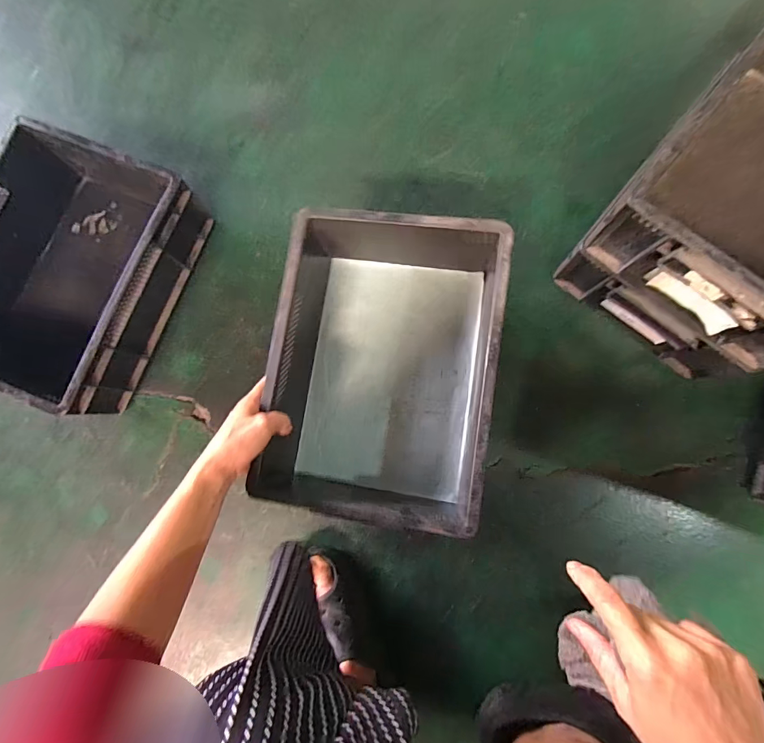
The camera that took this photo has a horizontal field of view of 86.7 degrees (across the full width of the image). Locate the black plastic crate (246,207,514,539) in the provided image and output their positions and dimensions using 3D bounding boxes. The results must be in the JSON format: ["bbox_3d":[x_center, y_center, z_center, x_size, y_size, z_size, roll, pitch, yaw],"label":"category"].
[{"bbox_3d":[0.000,-0.007,0.490,0.245,0.126,0.331,9,82,5],"label":"black plastic crate"}]

